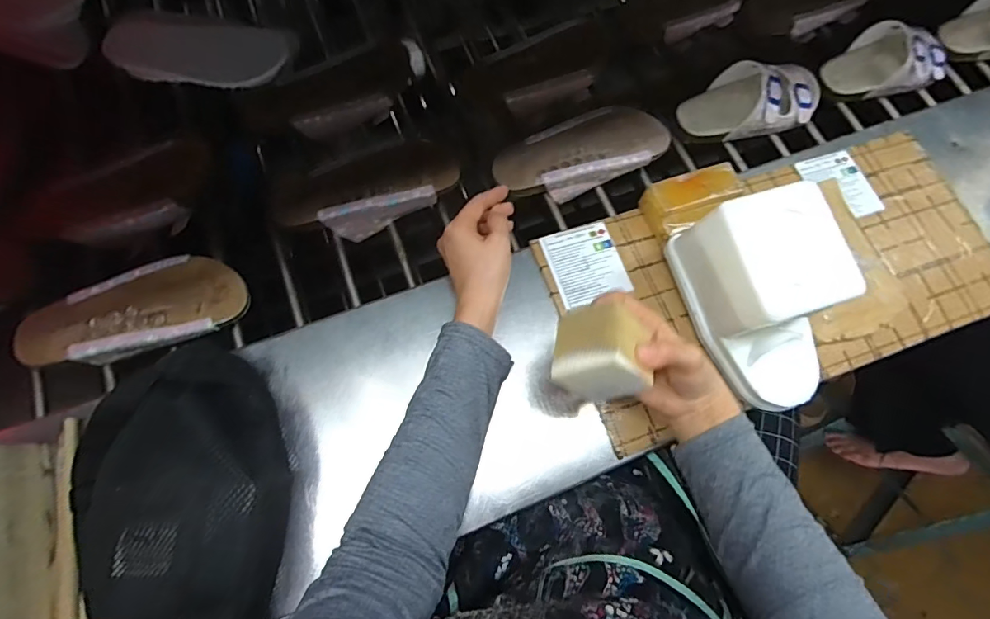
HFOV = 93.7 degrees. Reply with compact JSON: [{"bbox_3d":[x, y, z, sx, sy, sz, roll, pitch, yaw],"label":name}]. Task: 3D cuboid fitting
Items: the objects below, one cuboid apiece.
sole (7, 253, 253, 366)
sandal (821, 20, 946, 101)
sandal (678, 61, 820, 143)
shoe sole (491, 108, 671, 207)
[{"bbox_3d":[-0.345,-0.001,0.446,0.196,0.026,0.083,-16,70,-7],"label":"sole"},{"bbox_3d":[0.513,-0.328,0.608,0.163,0.052,0.090,-19,71,-9],"label":"sandal"},{"bbox_3d":[0.325,-0.258,0.572,0.186,0.062,0.080,-14,70,-7],"label":"sandal"},{"bbox_3d":[0.099,-0.185,0.554,0.197,0.039,0.082,-16,70,-8],"label":"shoe sole"}]

